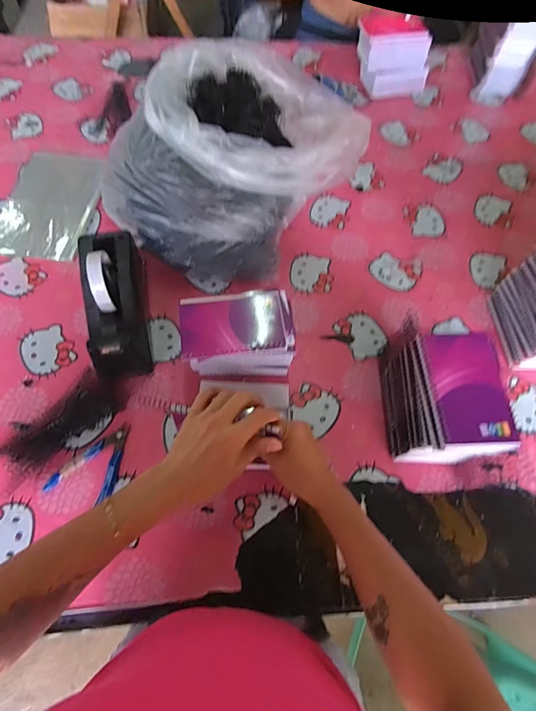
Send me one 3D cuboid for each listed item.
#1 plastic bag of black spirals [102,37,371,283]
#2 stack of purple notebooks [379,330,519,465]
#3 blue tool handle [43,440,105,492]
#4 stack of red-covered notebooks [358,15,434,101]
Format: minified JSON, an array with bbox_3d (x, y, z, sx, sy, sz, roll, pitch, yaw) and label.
[{"bbox_3d":[-0.045,-0.314,0.635,0.280,0.216,0.399,38,68,15],"label":"plastic bag of black spirals"},{"bbox_3d":[0.212,0.066,0.485,0.087,0.151,0.151,2,62,-1],"label":"stack of purple notebooks"},{"bbox_3d":[-0.252,0.144,0.506,0.086,0.008,0.013,-39,70,-20],"label":"blue tool handle"},{"bbox_3d":[0.279,-0.679,0.881,0.159,0.117,0.113,-6,63,-5],"label":"stack of red-covered notebooks"}]

